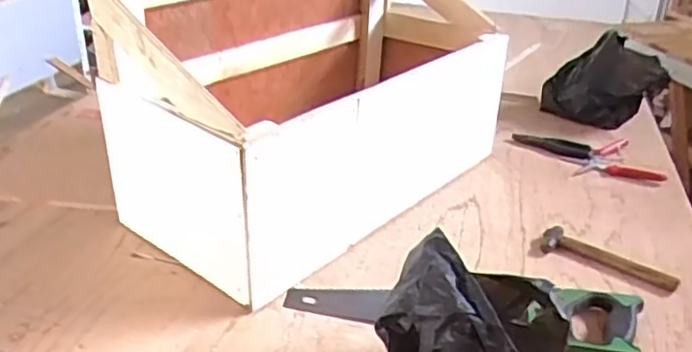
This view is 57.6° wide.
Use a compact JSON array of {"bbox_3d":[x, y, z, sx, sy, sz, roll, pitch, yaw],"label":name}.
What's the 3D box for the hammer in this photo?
[{"bbox_3d":[0.373,0.120,0.911,0.197,0.024,0.067,18,33,26],"label":"hammer"}]

